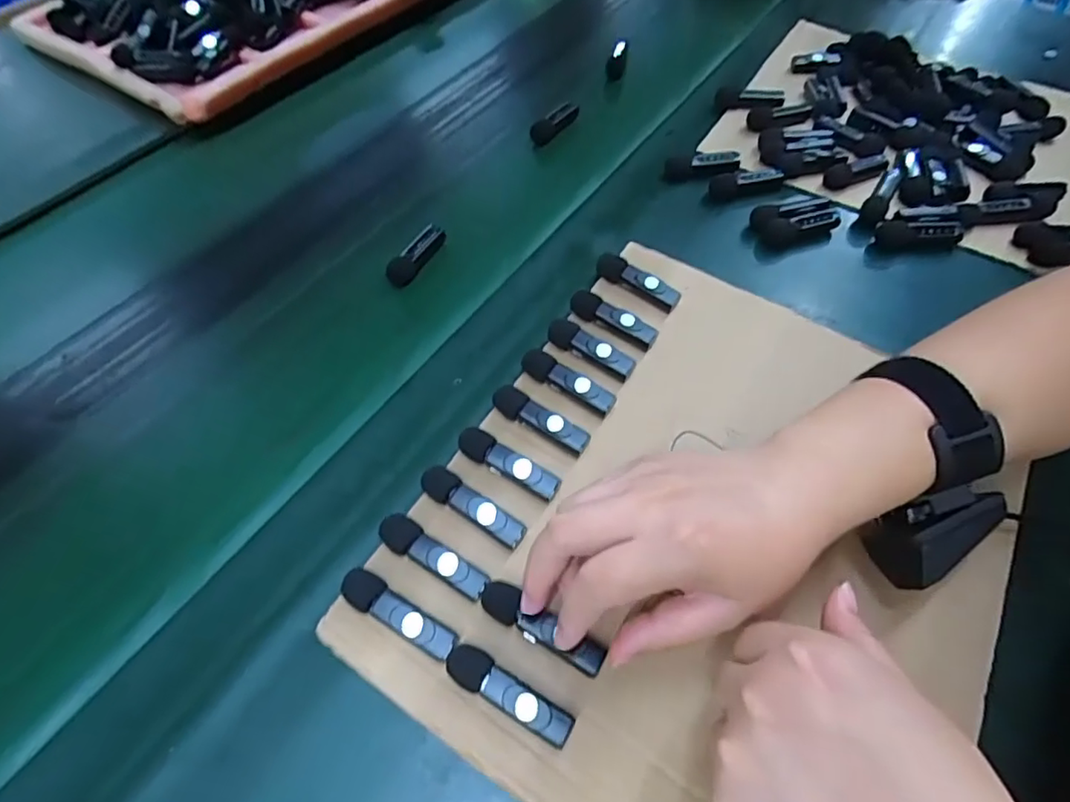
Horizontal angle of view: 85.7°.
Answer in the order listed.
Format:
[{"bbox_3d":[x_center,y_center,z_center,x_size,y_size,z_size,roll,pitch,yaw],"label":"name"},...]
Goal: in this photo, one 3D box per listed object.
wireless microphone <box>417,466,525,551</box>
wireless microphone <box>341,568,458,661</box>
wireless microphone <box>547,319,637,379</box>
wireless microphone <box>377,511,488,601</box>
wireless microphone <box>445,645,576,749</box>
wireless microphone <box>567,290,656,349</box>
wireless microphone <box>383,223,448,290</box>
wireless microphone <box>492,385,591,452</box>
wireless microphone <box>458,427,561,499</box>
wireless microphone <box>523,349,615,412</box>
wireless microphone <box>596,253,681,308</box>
[{"bbox_3d":[-0.035,0.059,0.324,0.066,0.018,0.017,30,61,17],"label":"wireless microphone"},{"bbox_3d":[-0.069,0.108,0.292,0.064,0.016,0.017,28,61,16],"label":"wireless microphone"},{"bbox_3d":[0.036,-0.034,0.385,0.064,0.019,0.014,31,62,18],"label":"wireless microphone"},{"bbox_3d":[-0.054,0.083,0.308,0.064,0.015,0.018,26,60,15],"label":"wireless microphone"},{"bbox_3d":[-0.012,0.138,0.273,0.064,0.016,0.018,26,60,15],"label":"wireless microphone"},{"bbox_3d":[0.054,-0.056,0.401,0.064,0.019,0.013,29,61,17],"label":"wireless microphone"},{"bbox_3d":[-0.095,-0.117,0.460,0.018,0.011,0.064,24,60,14],"label":"wireless microphone"},{"bbox_3d":[0.003,0.011,0.356,0.064,0.016,0.016,26,60,15],"label":"wireless microphone"},{"bbox_3d":[-0.016,0.037,0.338,0.064,0.015,0.016,28,61,16],"label":"wireless microphone"},{"bbox_3d":[0.020,-0.011,0.372,0.066,0.015,0.016,32,62,18],"label":"wireless microphone"},{"bbox_3d":[0.074,-0.087,0.422,0.066,0.017,0.015,32,62,18],"label":"wireless microphone"}]

